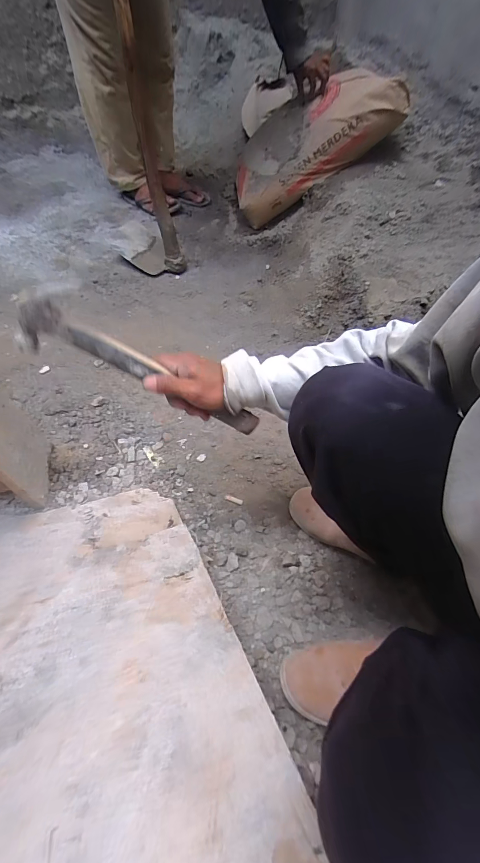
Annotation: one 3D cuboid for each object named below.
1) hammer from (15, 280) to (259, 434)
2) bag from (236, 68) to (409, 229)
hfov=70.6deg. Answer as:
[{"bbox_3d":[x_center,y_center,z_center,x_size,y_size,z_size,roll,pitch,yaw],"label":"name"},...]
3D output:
[{"bbox_3d":[-0.105,-0.069,0.420,0.305,0.094,0.031,27,52,-25],"label":"hammer"},{"bbox_3d":[0.243,-0.979,1.187,0.570,0.172,0.230,-30,56,20],"label":"bag"}]

